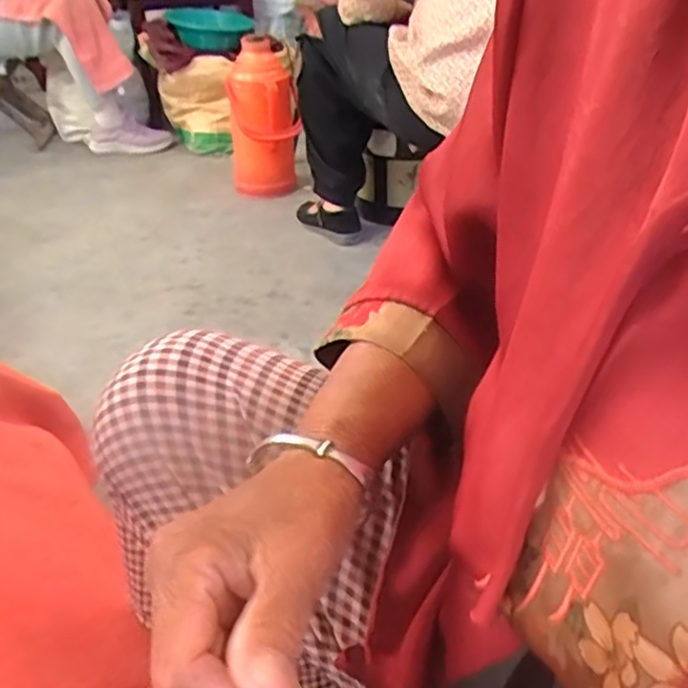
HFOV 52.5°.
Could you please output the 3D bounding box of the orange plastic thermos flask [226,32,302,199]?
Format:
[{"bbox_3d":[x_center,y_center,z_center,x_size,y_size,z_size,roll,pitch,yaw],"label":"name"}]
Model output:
[{"bbox_3d":[-0.208,-0.578,1.818,0.180,0.383,0.177,-4,34,-6],"label":"orange plastic thermos flask"}]

